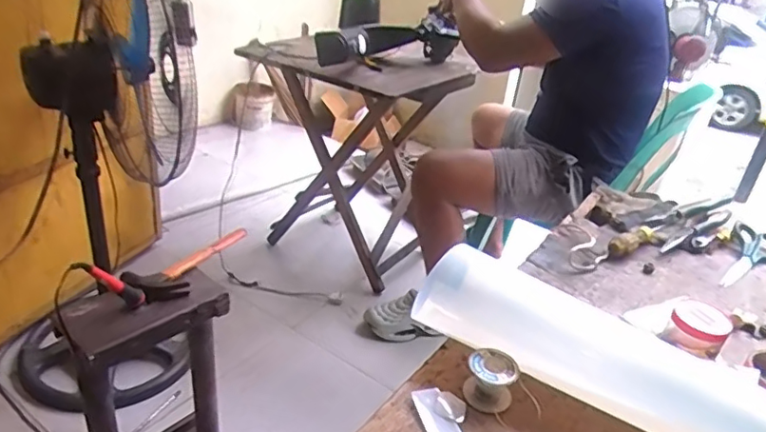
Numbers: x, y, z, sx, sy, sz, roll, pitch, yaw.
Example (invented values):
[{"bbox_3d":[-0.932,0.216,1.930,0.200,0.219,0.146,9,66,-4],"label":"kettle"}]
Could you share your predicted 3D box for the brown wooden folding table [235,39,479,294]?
[{"bbox_3d":[-0.053,-0.185,1.783,0.524,0.696,0.578,25,34,28],"label":"brown wooden folding table"}]

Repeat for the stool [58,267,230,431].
[{"bbox_3d":[-0.438,0.346,1.095,0.151,0.473,0.253,29,36,34],"label":"stool"}]

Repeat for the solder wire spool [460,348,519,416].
[{"bbox_3d":[0.111,0.167,0.585,0.049,0.041,0.044,16,30,14],"label":"solder wire spool"}]

